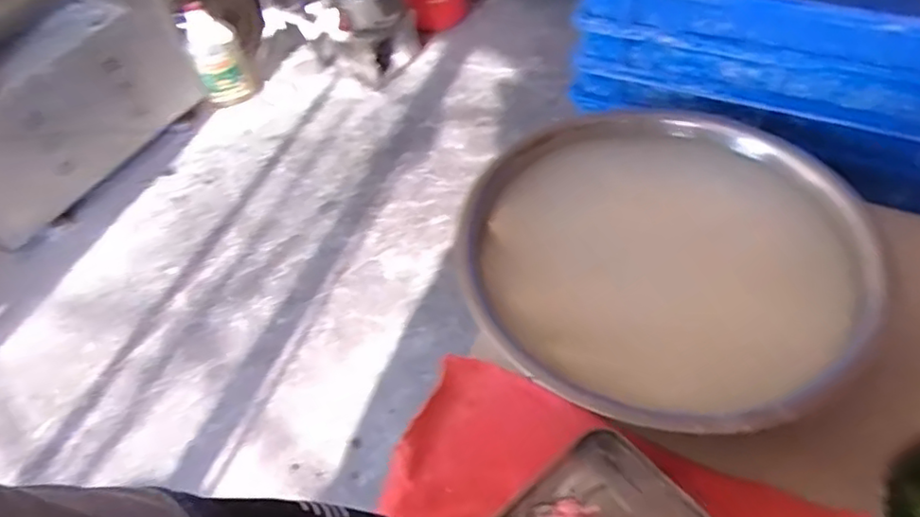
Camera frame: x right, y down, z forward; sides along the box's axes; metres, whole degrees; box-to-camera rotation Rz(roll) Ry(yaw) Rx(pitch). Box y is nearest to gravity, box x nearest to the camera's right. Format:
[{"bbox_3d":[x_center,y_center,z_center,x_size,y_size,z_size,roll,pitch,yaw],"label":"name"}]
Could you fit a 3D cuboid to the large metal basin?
[{"bbox_3d":[0.180,0.014,0.616,0.365,0.126,0.307,17,53,18],"label":"large metal basin"}]

